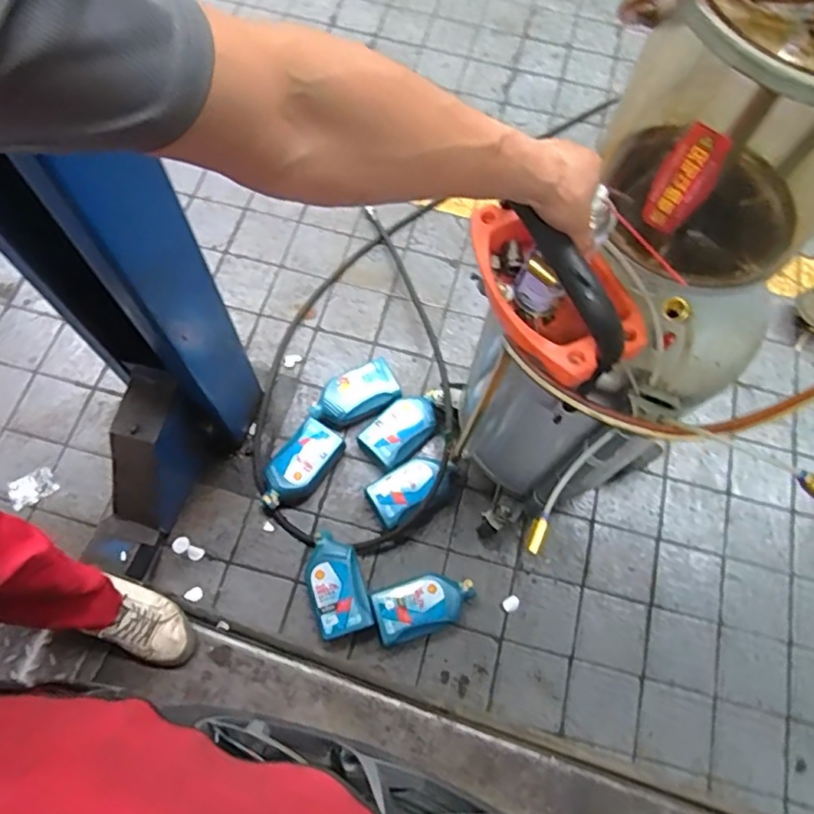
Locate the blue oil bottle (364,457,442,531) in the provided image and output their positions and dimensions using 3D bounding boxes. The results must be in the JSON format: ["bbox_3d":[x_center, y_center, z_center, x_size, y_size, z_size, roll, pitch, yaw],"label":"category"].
[{"bbox_3d":[0.001,0.190,1.385,0.180,0.085,0.112,-32,73,-13],"label":"blue oil bottle"}]

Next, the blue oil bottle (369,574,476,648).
[{"bbox_3d":[0.038,0.419,1.280,0.219,0.077,0.114,-18,70,-9],"label":"blue oil bottle"}]

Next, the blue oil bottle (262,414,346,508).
[{"bbox_3d":[-0.246,0.132,1.363,0.126,0.065,0.213,38,72,12],"label":"blue oil bottle"}]

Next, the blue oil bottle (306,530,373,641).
[{"bbox_3d":[-0.155,0.375,1.291,0.117,0.059,0.221,-18,70,-9],"label":"blue oil bottle"}]

